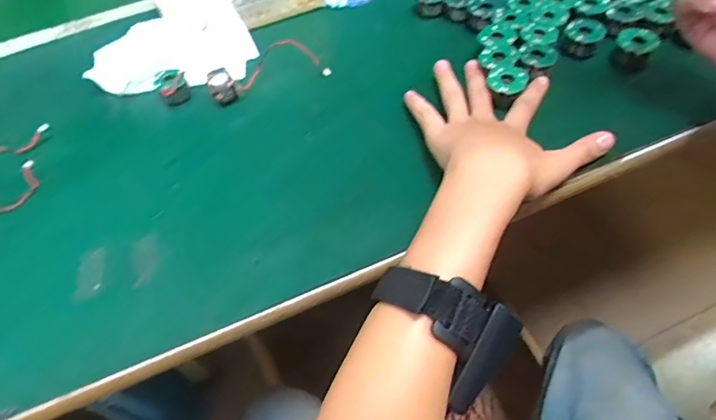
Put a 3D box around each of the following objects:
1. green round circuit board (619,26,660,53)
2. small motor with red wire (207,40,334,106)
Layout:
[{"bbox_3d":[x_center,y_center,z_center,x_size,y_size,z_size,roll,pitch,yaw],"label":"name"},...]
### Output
[{"bbox_3d":[0.241,-0.146,0.422,0.032,0.010,0.028,23,59,19],"label":"green round circuit board"},{"bbox_3d":[-0.080,-0.124,0.439,0.107,0.033,0.023,-19,55,-9],"label":"small motor with red wire"}]

